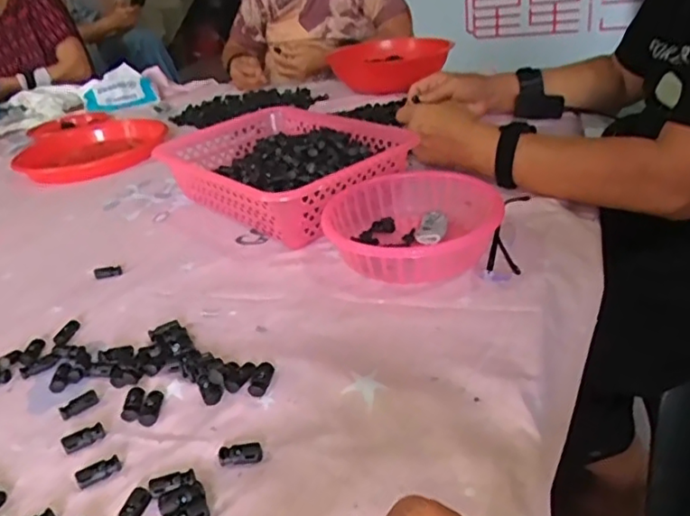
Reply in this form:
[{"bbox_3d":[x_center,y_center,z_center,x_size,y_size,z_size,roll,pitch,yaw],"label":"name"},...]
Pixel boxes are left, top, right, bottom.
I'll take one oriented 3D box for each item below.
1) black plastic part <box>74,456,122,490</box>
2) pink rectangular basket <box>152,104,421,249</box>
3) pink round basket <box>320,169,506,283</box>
[{"bbox_3d":[-0.162,0.141,0.390,0.028,0.008,0.013,-23,33,-27],"label":"black plastic part"},{"bbox_3d":[-0.078,-0.110,0.743,0.203,0.084,0.297,-29,36,-34],"label":"pink rectangular basket"},{"bbox_3d":[0.061,-0.033,0.597,0.159,0.057,0.156,-5,29,3],"label":"pink round basket"}]

